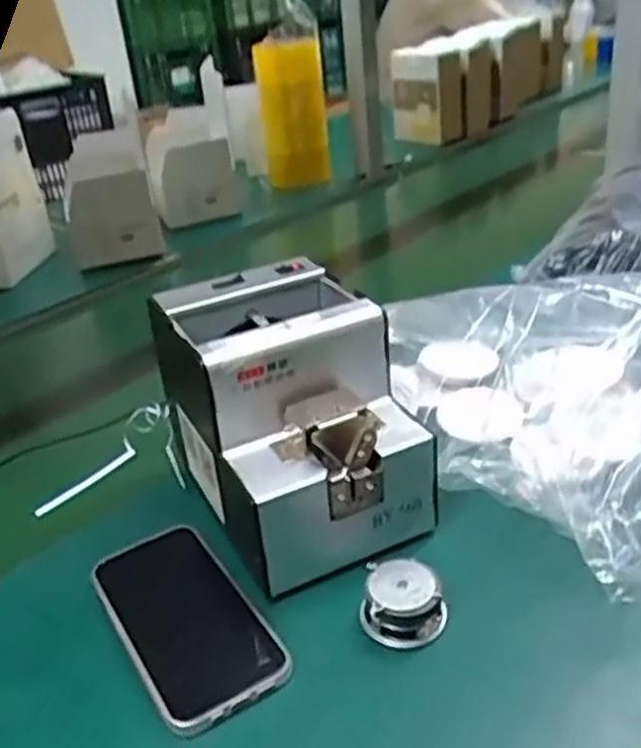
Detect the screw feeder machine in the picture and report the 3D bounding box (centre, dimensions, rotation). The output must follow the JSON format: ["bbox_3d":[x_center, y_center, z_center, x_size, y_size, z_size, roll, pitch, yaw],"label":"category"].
[{"bbox_3d":[-0.022,0.026,0.524,0.132,0.143,0.180,-18,32,-20],"label":"screw feeder machine"}]

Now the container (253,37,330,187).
[{"bbox_3d":[-0.040,-0.414,1.234,0.102,0.216,0.072,-11,30,-8],"label":"container"}]

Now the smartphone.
[{"bbox_3d":[-0.081,0.148,0.462,0.075,0.014,0.149,-22,33,-25],"label":"smartphone"}]

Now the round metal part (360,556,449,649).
[{"bbox_3d":[0.050,0.135,0.453,0.047,0.034,0.047,-5,29,3],"label":"round metal part"}]

